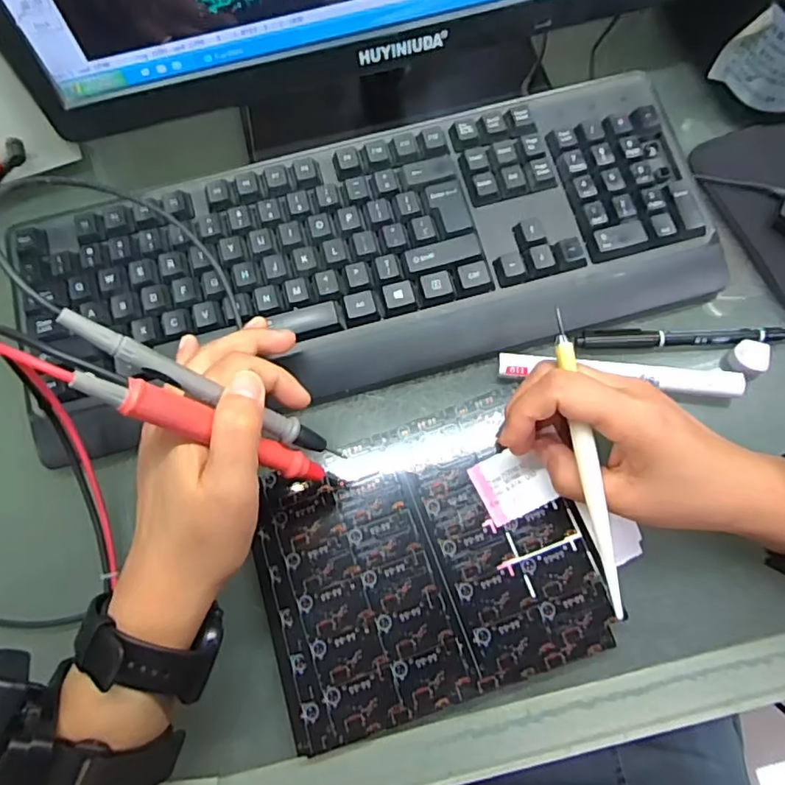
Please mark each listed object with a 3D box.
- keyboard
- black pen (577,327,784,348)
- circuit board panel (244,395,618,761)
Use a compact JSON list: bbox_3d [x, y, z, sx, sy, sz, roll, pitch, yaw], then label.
[{"bbox_3d":[-0.014,-0.086,0.373,0.429,0.043,0.153,-16,71,-4],"label":"keyboard"},{"bbox_3d":[0.189,-0.036,0.365,0.140,0.008,0.014,-1,70,2],"label":"black pen"},{"bbox_3d":[0.014,0.091,0.323,0.175,0.005,0.148,-18,71,-4],"label":"circuit board panel"}]

